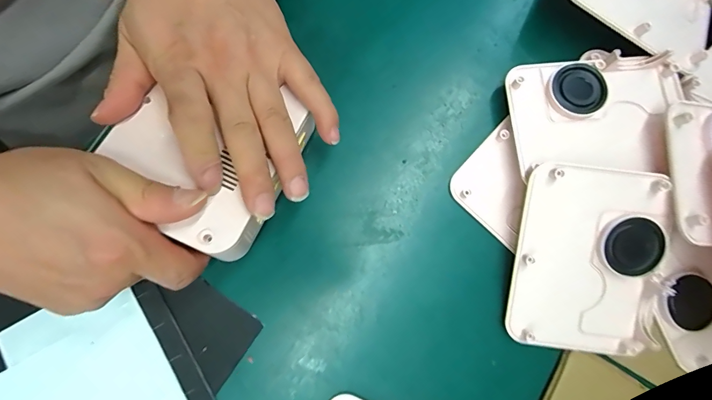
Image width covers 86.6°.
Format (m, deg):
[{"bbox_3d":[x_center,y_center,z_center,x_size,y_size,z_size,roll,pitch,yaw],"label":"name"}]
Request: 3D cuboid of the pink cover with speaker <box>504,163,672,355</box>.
[{"bbox_3d":[0.157,0.041,0.255,0.093,0.010,0.123,6,95,3],"label":"pink cover with speaker"}]

